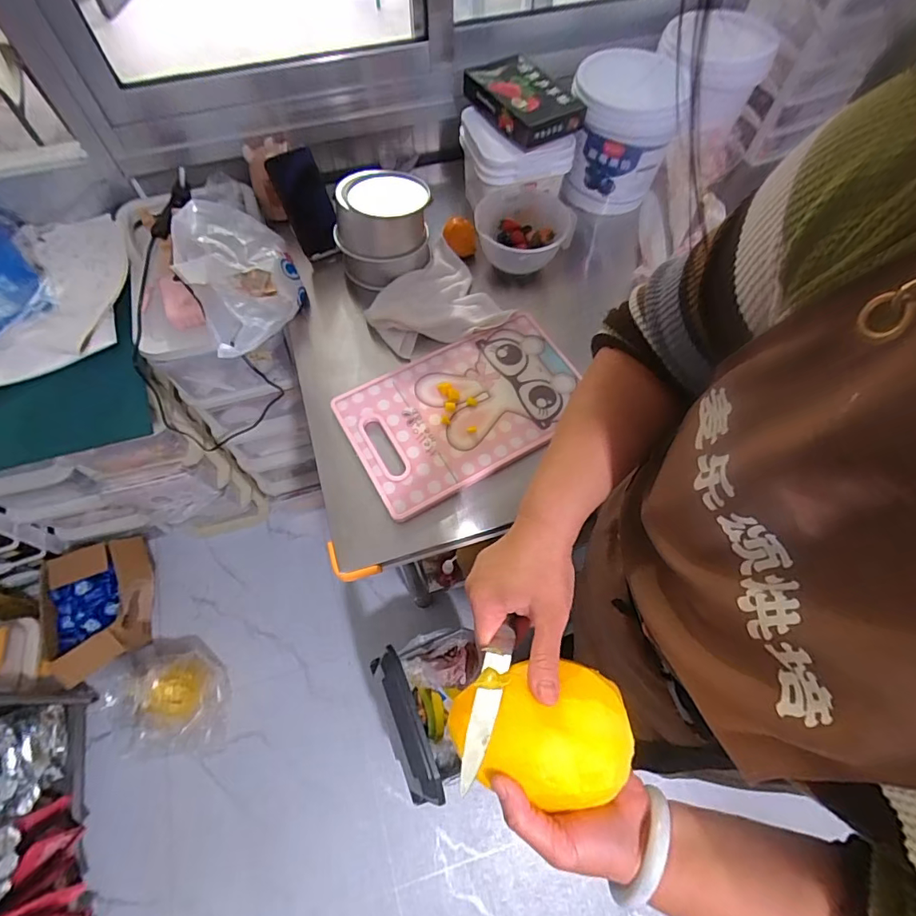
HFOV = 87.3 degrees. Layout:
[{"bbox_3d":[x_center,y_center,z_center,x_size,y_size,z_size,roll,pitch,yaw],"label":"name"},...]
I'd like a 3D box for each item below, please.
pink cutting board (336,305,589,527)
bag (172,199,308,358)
[{"bbox_3d":[0.011,-0.079,0.724,0.348,0.021,0.221,-26,67,-13],"label":"pink cutting board"},{"bbox_3d":[-0.357,-0.311,0.787,0.170,0.086,0.270,-21,66,-10],"label":"bag"}]

